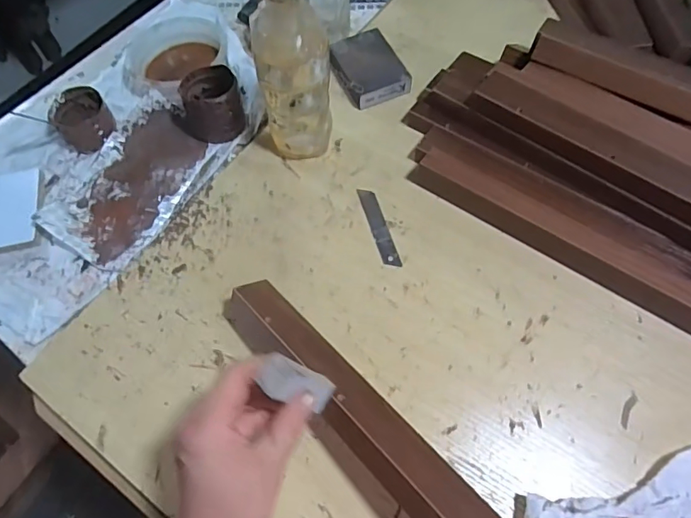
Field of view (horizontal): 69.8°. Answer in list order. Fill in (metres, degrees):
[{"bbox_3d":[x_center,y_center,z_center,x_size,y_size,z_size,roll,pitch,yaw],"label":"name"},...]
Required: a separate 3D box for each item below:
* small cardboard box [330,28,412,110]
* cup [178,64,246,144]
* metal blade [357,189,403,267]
[{"bbox_3d":[0.028,-0.234,0.613,0.076,0.028,0.102,-25,63,-10],"label":"small cardboard box"},{"bbox_3d":[-0.158,-0.183,0.583,0.070,0.054,0.067,-1,62,2],"label":"cup"},{"bbox_3d":[0.035,-0.035,0.524,0.018,0.004,0.100,-16,62,-5],"label":"metal blade"}]

